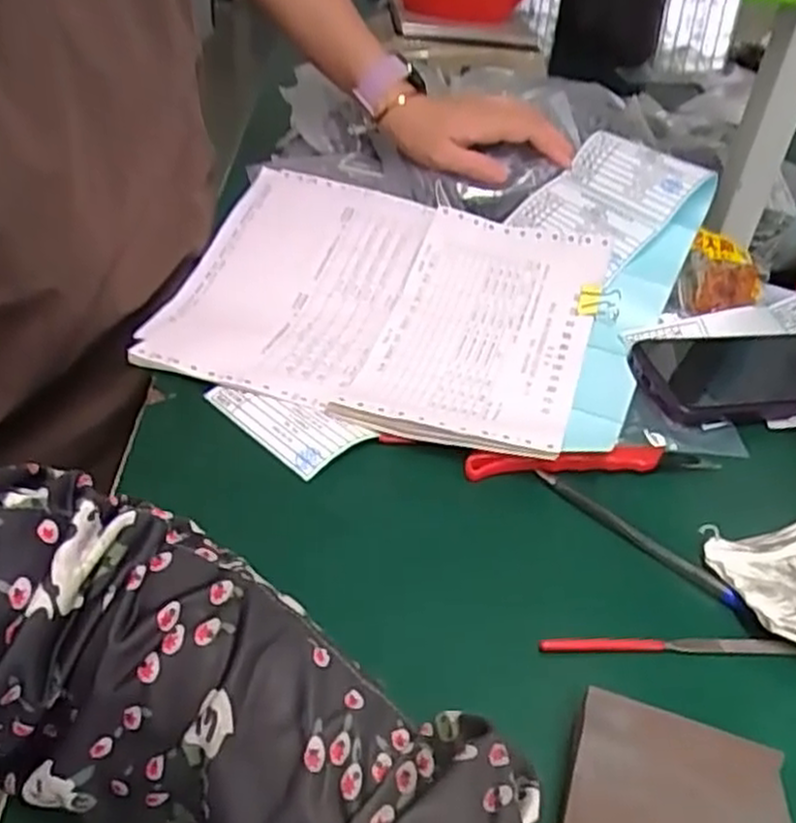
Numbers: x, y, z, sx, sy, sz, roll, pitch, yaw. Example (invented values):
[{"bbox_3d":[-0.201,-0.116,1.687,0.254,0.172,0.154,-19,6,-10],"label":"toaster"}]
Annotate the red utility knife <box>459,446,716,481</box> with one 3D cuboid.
[{"bbox_3d":[0.116,0.028,0.451,0.153,0.016,0.015,-5,38,-11],"label":"red utility knife"}]

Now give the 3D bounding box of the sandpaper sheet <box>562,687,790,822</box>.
[{"bbox_3d":[0.102,0.138,0.276,0.078,0.005,0.063,13,38,12],"label":"sandpaper sheet"}]

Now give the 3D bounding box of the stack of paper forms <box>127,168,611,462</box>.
[{"bbox_3d":[-0.014,-0.080,0.547,0.296,0.047,0.251,14,38,12],"label":"stack of paper forms"}]

